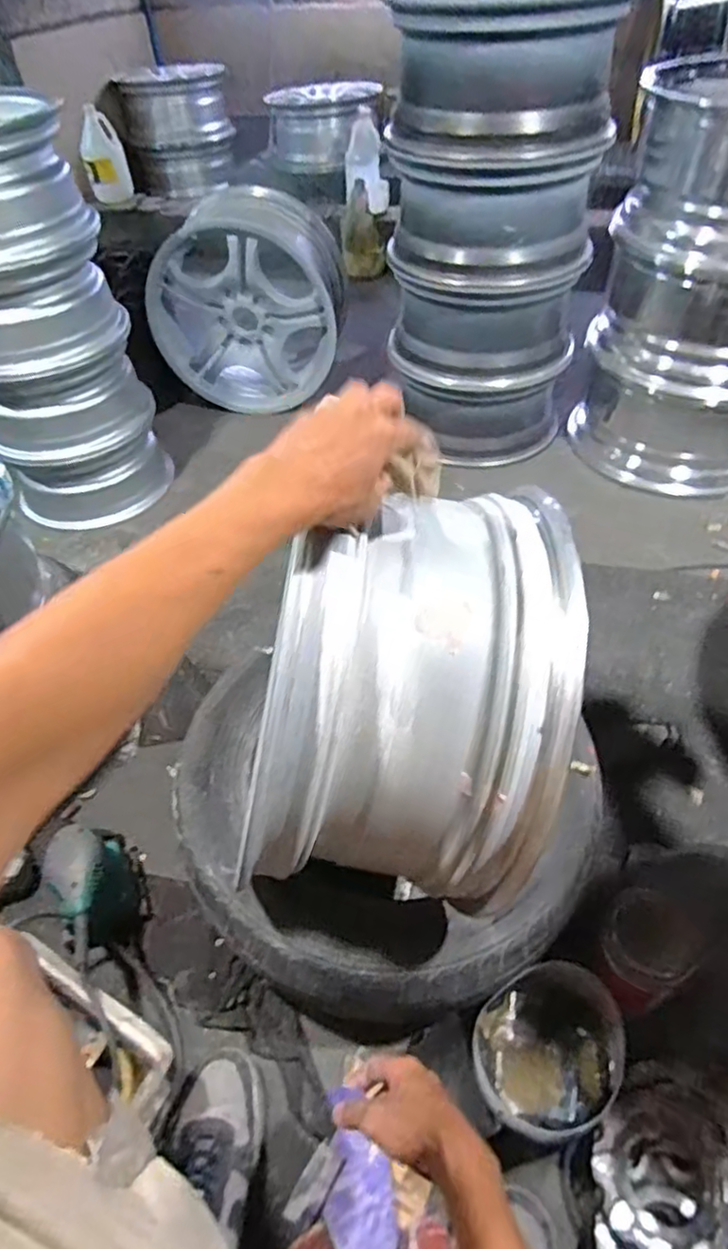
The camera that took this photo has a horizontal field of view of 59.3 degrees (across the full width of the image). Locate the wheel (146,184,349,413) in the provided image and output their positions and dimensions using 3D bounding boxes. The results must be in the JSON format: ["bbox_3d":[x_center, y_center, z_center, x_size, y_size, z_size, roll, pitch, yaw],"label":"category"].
[{"bbox_3d":[-0.275,-0.821,1.652,0.455,0.415,0.280,9,49,11],"label":"wheel"}]

